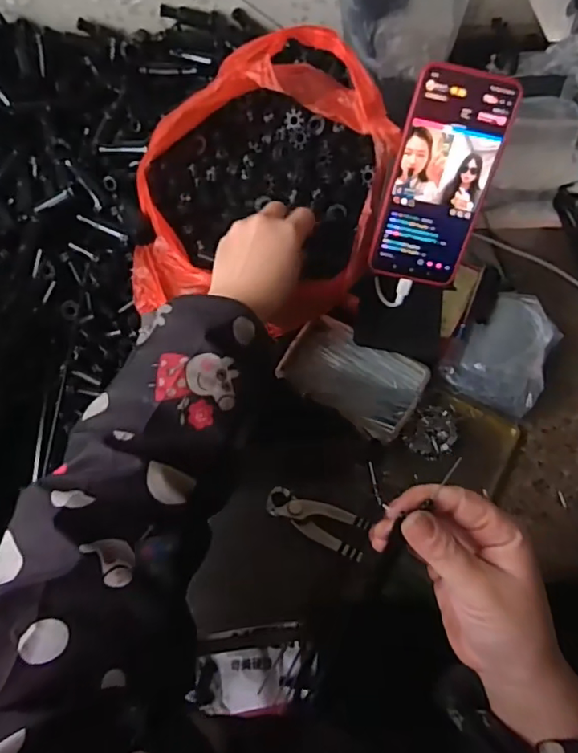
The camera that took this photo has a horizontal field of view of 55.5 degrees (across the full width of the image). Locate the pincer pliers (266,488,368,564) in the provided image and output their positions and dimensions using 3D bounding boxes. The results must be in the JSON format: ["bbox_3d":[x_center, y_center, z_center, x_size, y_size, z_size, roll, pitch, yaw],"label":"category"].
[{"bbox_3d":[0.024,0.124,0.473,0.089,0.009,0.033,23,65,9],"label":"pincer pliers"}]

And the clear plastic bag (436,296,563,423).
[{"bbox_3d":[0.212,-0.025,0.542,0.087,0.046,0.116,30,67,12],"label":"clear plastic bag"}]

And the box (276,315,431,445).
[{"bbox_3d":[0.061,0.000,0.526,0.126,0.024,0.083,29,67,12],"label":"box"}]

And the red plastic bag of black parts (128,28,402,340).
[{"bbox_3d":[-0.030,-0.162,0.498,0.214,0.158,0.229,12,64,4],"label":"red plastic bag of black parts"}]

